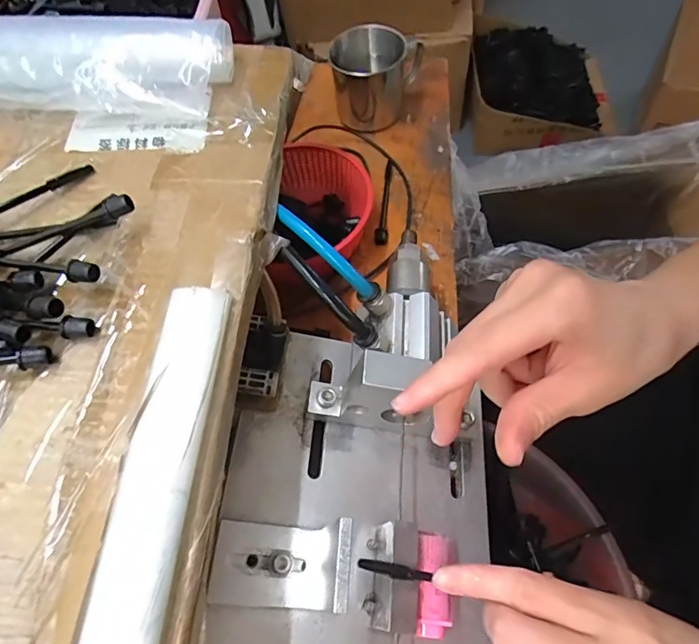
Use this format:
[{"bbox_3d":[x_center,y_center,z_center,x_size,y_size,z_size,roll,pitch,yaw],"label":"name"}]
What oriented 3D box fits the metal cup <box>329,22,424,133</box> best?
[{"bbox_3d":[0.026,-0.239,0.463,0.079,0.069,0.079,-3,60,6],"label":"metal cup"}]

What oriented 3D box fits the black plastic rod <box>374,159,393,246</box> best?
[{"bbox_3d":[0.031,-0.112,0.430,0.012,0.008,0.101,1,60,8],"label":"black plastic rod"}]

